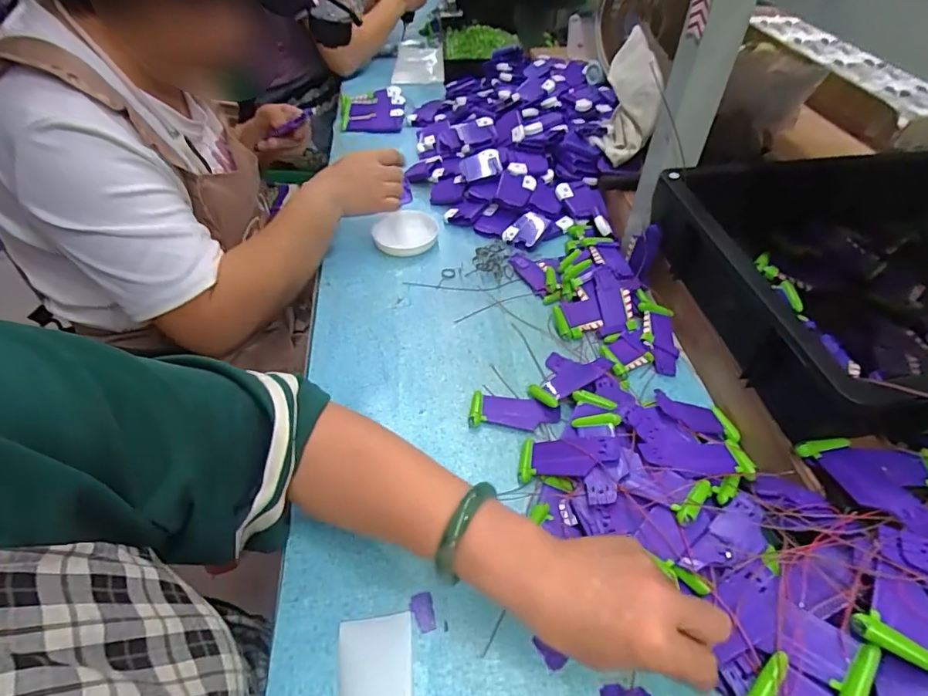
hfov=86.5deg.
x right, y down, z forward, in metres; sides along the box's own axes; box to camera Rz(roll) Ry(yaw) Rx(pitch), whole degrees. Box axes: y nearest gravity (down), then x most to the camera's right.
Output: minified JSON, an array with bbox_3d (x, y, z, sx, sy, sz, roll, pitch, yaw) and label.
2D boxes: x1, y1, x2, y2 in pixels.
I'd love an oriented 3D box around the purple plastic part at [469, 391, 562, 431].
[{"bbox_3d":[0.051,0.063,0.494,0.088,0.010,0.037,3,47,3],"label":"purple plastic part"}]

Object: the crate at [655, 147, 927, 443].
[{"bbox_3d":[0.476,-0.071,0.486,0.488,0.113,0.303,-8,48,-7],"label":"crate"}]

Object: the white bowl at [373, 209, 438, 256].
[{"bbox_3d":[-0.082,-0.162,0.702,0.085,0.022,0.085,0,47,0],"label":"white bowl"}]

